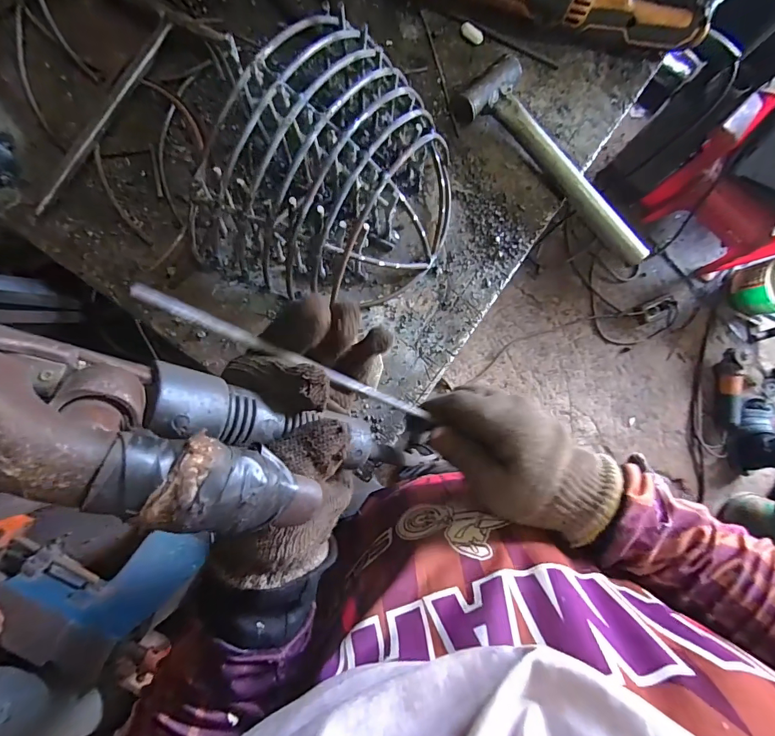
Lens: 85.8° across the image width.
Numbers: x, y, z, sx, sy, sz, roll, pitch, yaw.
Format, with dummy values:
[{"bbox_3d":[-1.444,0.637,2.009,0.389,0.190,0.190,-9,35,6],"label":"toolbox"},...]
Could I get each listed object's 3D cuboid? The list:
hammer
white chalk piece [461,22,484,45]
[{"bbox_3d":[0.173,-0.199,0.423,0.069,0.032,0.240,-42,93,-8],"label":"hammer"},{"bbox_3d":[0.089,-0.349,0.434,0.026,0.007,0.010,27,84,-6],"label":"white chalk piece"}]

